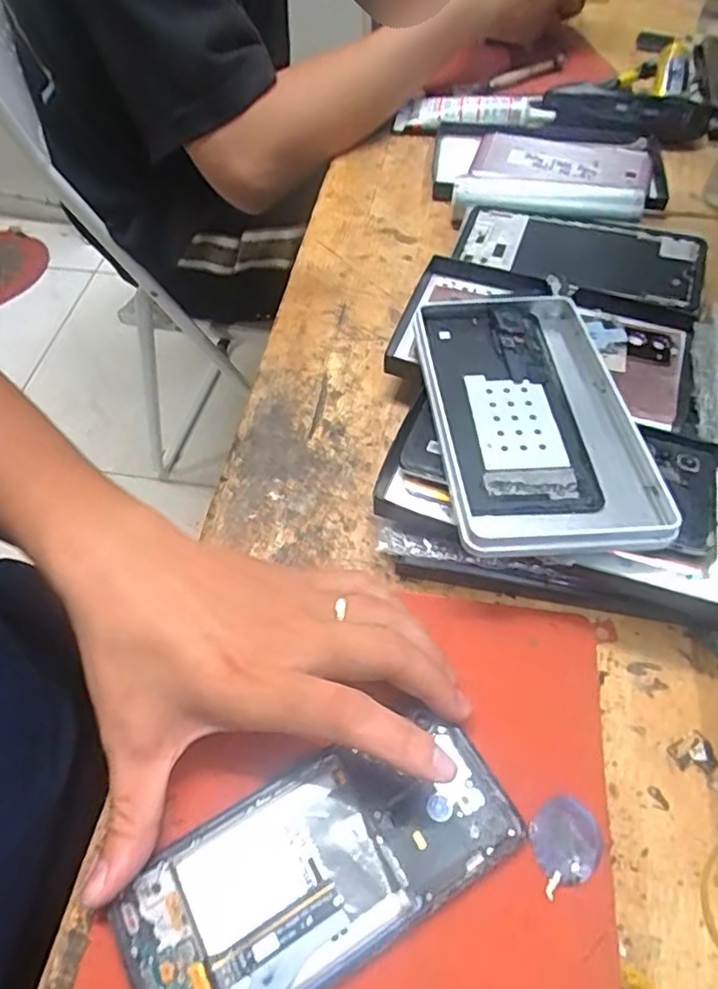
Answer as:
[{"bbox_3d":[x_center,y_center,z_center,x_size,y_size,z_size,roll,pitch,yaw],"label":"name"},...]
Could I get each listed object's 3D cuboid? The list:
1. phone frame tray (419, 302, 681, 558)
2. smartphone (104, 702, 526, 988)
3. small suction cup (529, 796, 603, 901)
[{"bbox_3d":[0.091,-0.044,0.337,0.099,0.025,0.177,-5,56,-2],"label":"phone frame tray"},{"bbox_3d":[-0.015,0.150,0.250,0.157,0.008,0.075,-23,59,-13],"label":"smartphone"},{"bbox_3d":[0.086,0.144,0.260,0.031,0.004,0.030,0,56,-1],"label":"small suction cup"}]

